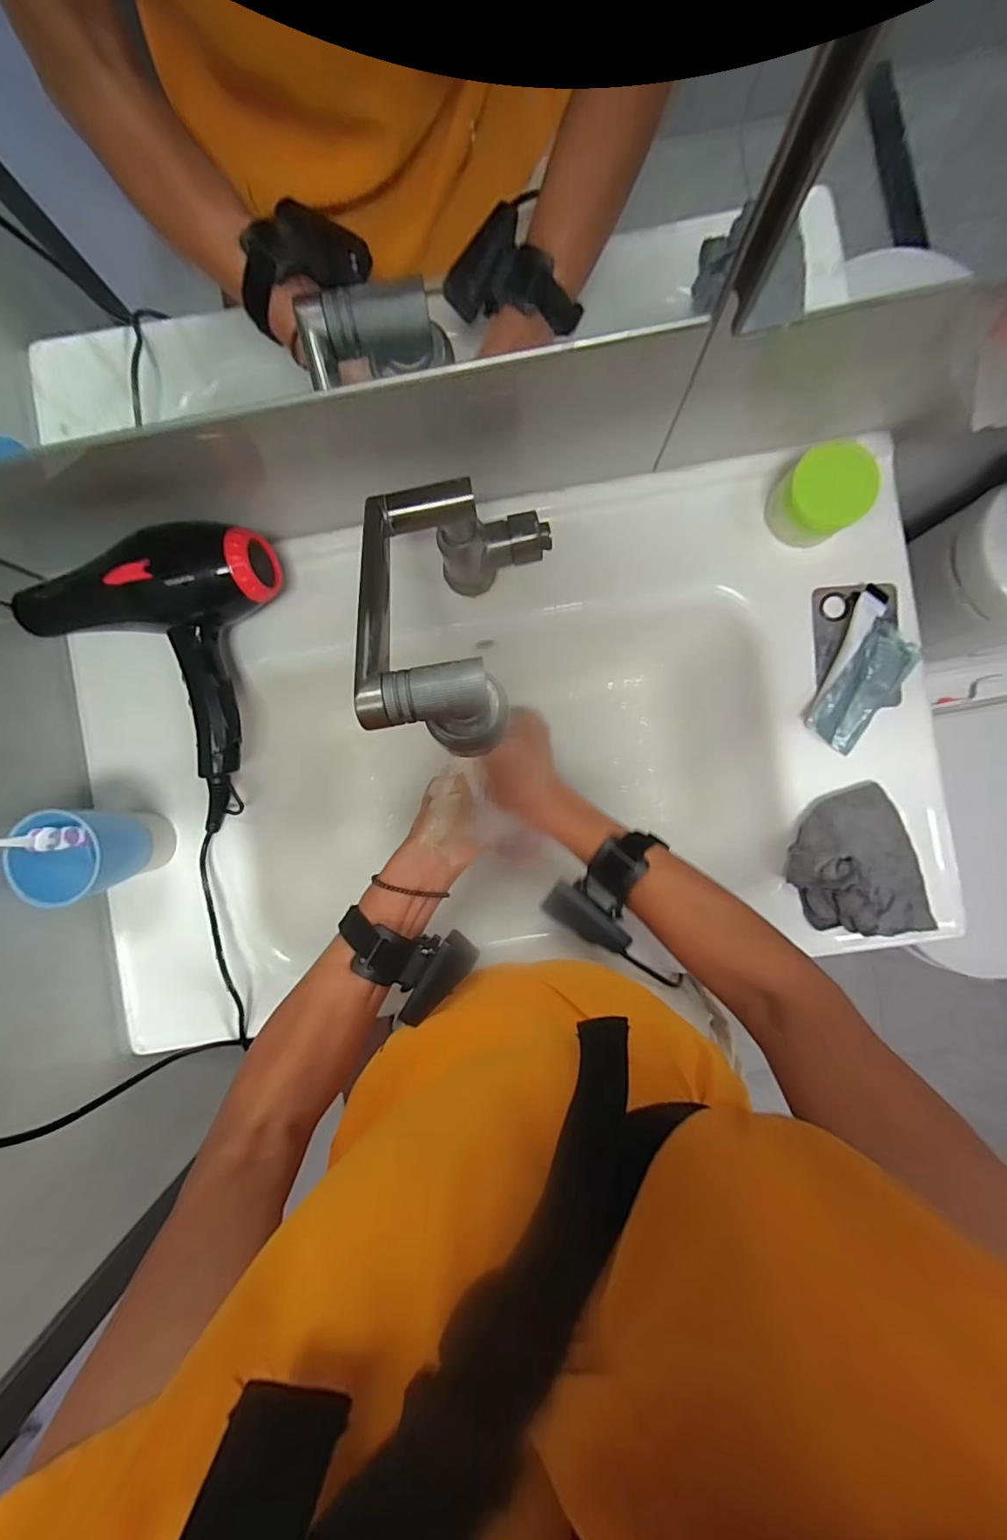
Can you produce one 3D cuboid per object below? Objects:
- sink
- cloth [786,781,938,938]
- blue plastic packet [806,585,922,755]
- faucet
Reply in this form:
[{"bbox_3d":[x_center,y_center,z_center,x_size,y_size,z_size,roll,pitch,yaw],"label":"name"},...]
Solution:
[{"bbox_3d":[0.002,-0.015,0.536,0.793,0.164,0.488,-6,89,2],"label":"sink"},{"bbox_3d":[0.315,0.088,0.443,0.108,0.040,0.134,-18,88,1],"label":"cloth"},{"bbox_3d":[0.332,-0.087,0.460,0.069,0.019,0.139,24,90,2],"label":"blue plastic packet"},{"bbox_3d":[-0.031,-0.119,0.343,0.112,0.110,0.284,4,47,2],"label":"faucet"}]

